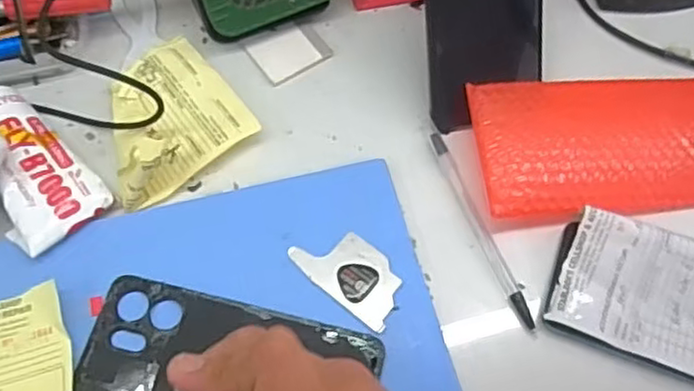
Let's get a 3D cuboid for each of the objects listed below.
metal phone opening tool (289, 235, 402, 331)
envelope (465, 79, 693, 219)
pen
[{"bbox_3d":[0.003,0.045,0.403,0.069,0.004,0.040,38,68,16],"label":"metal phone opening tool"},{"bbox_3d":[0.172,-0.033,0.443,0.175,0.029,0.094,-6,63,-7],"label":"envelope"},{"bbox_3d":[0.084,0.019,0.424,0.010,0.006,0.138,-19,65,-11],"label":"pen"}]

